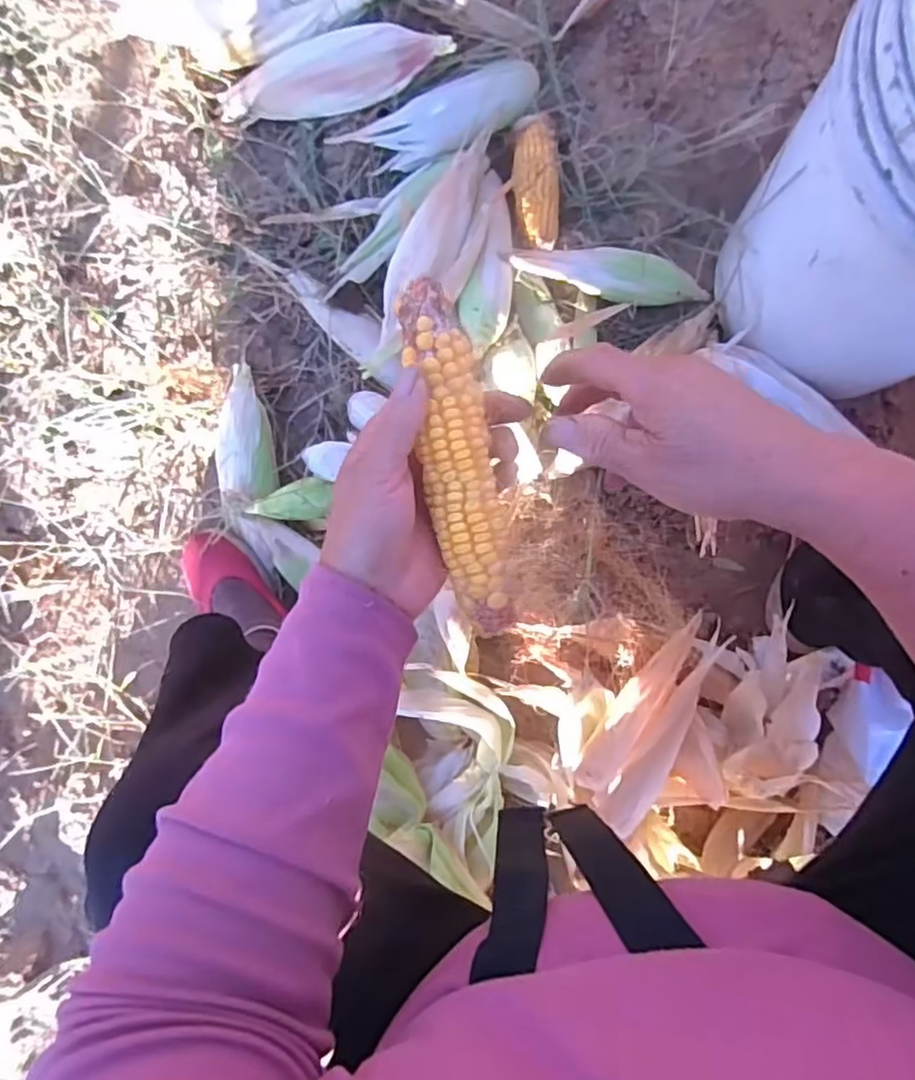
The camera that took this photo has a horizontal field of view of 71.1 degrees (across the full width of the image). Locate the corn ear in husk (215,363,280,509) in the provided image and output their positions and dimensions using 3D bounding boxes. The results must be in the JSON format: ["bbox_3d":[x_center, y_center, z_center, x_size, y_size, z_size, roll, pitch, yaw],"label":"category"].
[{"bbox_3d":[-0.261,-0.120,0.766,0.077,0.048,0.159,-6,90,7],"label":"corn ear in husk"}]

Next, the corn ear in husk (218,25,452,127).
[{"bbox_3d":[-0.148,-0.524,0.731,0.275,0.065,0.062,-4,90,7],"label":"corn ear in husk"}]

